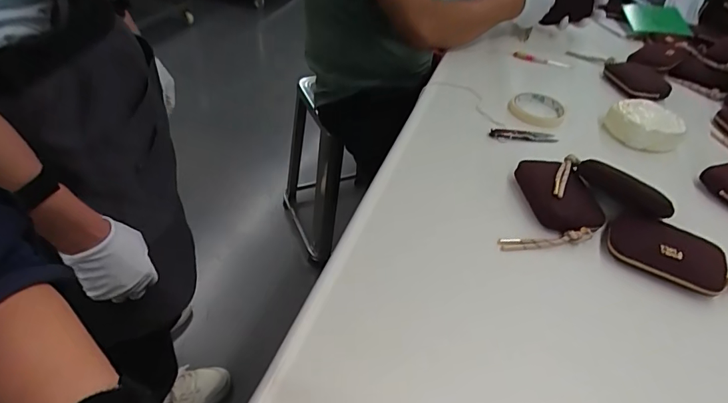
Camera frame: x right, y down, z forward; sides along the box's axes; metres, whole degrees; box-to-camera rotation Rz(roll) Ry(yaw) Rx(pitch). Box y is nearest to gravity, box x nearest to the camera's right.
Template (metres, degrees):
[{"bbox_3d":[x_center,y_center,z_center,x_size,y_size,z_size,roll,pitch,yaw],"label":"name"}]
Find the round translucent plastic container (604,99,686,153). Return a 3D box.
[{"bbox_3d":[0.438,-0.123,0.695,0.111,0.039,0.088,32,48,25],"label":"round translucent plastic container"}]

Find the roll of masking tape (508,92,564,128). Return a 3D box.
[{"bbox_3d":[0.293,-0.153,0.737,0.089,0.014,0.089,4,42,-4],"label":"roll of masking tape"}]

